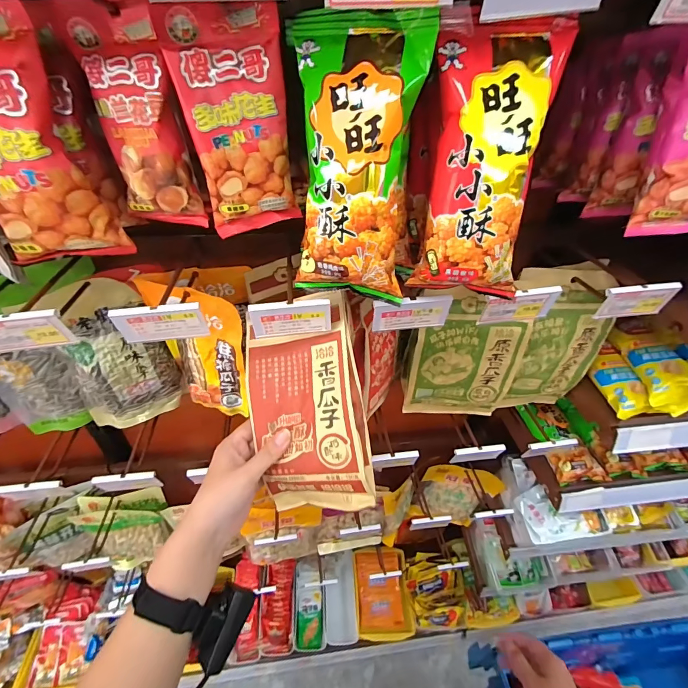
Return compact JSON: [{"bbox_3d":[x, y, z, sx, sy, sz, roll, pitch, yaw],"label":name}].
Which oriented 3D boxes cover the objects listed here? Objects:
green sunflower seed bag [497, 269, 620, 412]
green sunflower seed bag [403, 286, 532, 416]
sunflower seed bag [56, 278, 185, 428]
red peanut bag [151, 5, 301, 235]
[{"bbox_3d":[0.317,0.007,0.557,0.144,0.248,0.042,-8,33,-1],"label":"green sunflower seed bag"},{"bbox_3d":[0.176,0.027,0.541,0.147,0.223,0.025,5,42,3],"label":"green sunflower seed bag"},{"bbox_3d":[-0.323,0.019,0.534,0.129,0.233,0.044,-17,45,-20],"label":"sunflower seed bag"},{"bbox_3d":[-0.088,-0.175,0.308,0.085,0.157,0.017,-9,43,-12],"label":"red peanut bag"}]

